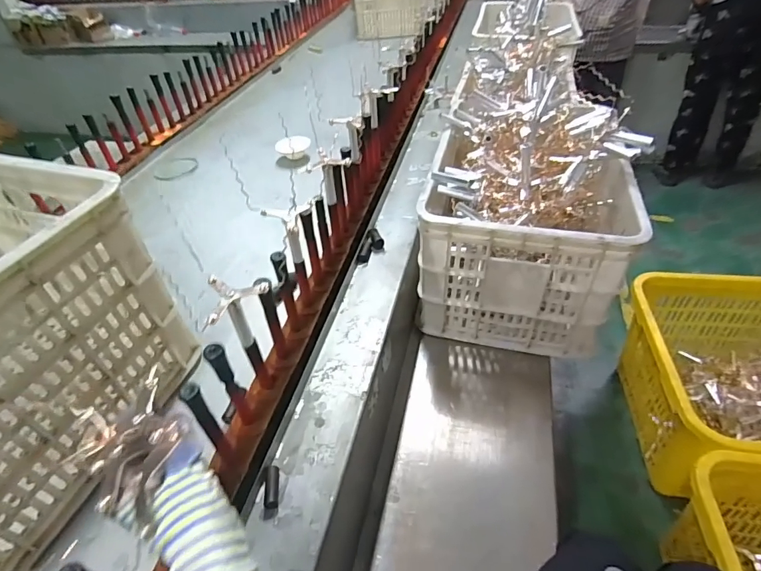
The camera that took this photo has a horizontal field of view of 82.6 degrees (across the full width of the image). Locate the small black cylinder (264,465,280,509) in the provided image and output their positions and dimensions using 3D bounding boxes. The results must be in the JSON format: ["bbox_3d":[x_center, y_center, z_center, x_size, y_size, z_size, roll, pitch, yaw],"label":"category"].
[{"bbox_3d":[-0.125,0.232,0.501,0.015,0.011,0.045,-9,44,-3],"label":"small black cylinder"}]

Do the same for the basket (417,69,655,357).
[{"bbox_3d":[0.293,-0.157,0.903,0.355,0.369,0.450,7,45,13],"label":"basket"}]

